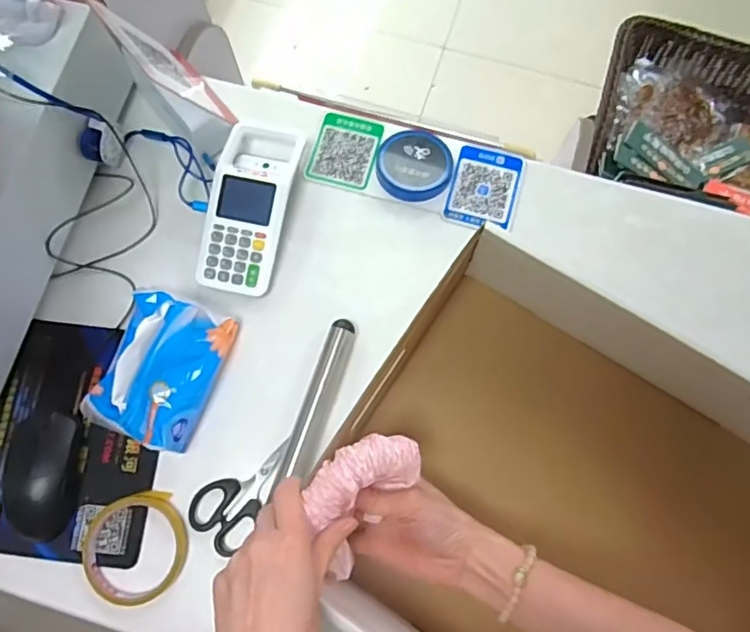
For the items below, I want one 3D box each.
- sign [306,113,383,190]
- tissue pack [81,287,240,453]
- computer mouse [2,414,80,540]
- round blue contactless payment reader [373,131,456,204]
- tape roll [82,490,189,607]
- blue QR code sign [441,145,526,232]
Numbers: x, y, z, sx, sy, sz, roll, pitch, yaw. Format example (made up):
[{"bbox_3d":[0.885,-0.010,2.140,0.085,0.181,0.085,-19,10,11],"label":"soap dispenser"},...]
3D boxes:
[{"bbox_3d":[-0.032,-0.176,0.613,0.067,0.004,0.080,15,79,4],"label":"sign"},{"bbox_3d":[-0.200,0.045,0.515,0.099,0.081,0.133,20,77,5],"label":"tissue pack"},{"bbox_3d":[-0.306,0.146,0.521,0.061,0.034,0.108,-5,76,-1],"label":"computer mouse"},{"bbox_3d":[0.042,-0.157,0.599,0.077,0.015,0.071,0,76,1],"label":"round blue contactless payment reader"},{"bbox_3d":[-0.213,0.207,0.514,0.091,0.013,0.091,0,76,1],"label":"tape roll"},{"bbox_3d":[0.115,-0.136,0.603,0.070,0.005,0.089,13,79,5],"label":"blue QR code sign"}]

